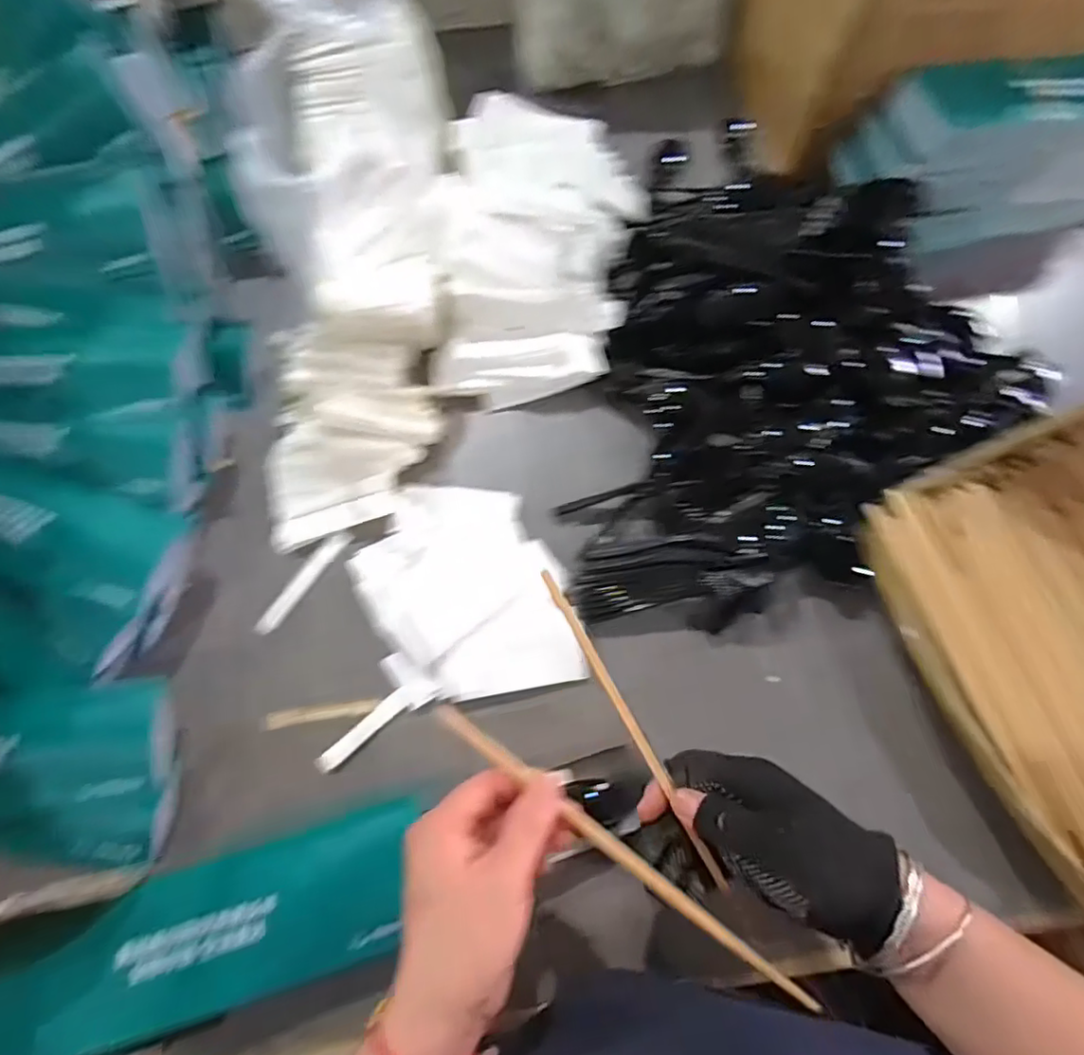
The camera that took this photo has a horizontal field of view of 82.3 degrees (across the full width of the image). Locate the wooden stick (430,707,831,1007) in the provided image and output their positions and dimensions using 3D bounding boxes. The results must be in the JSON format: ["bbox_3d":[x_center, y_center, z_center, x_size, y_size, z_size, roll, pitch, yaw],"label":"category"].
[{"bbox_3d":[0.039,0.169,0.324,0.235,0.006,0.010,36,72,7],"label":"wooden stick"}]

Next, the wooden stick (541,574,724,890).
[{"bbox_3d":[0.054,0.117,0.350,0.006,0.006,0.210,-30,95,-12],"label":"wooden stick"}]

